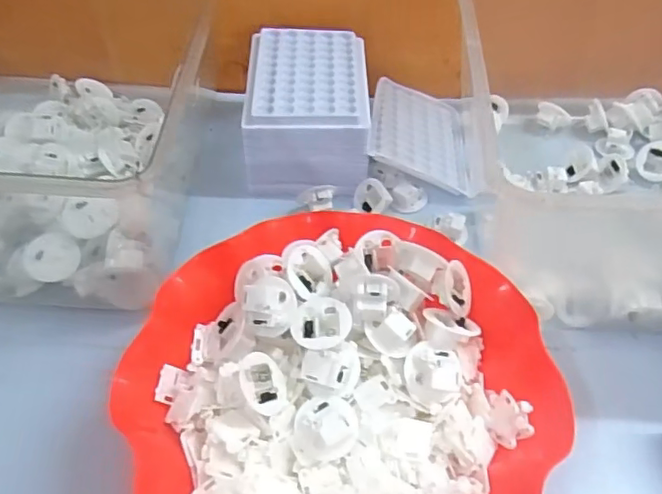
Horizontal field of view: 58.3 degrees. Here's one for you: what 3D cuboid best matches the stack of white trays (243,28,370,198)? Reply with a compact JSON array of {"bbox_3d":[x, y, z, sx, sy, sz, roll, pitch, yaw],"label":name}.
[{"bbox_3d":[-0.020,-0.116,0.502,0.096,0.072,0.131,1,49,-1],"label":"stack of white trays"}]

